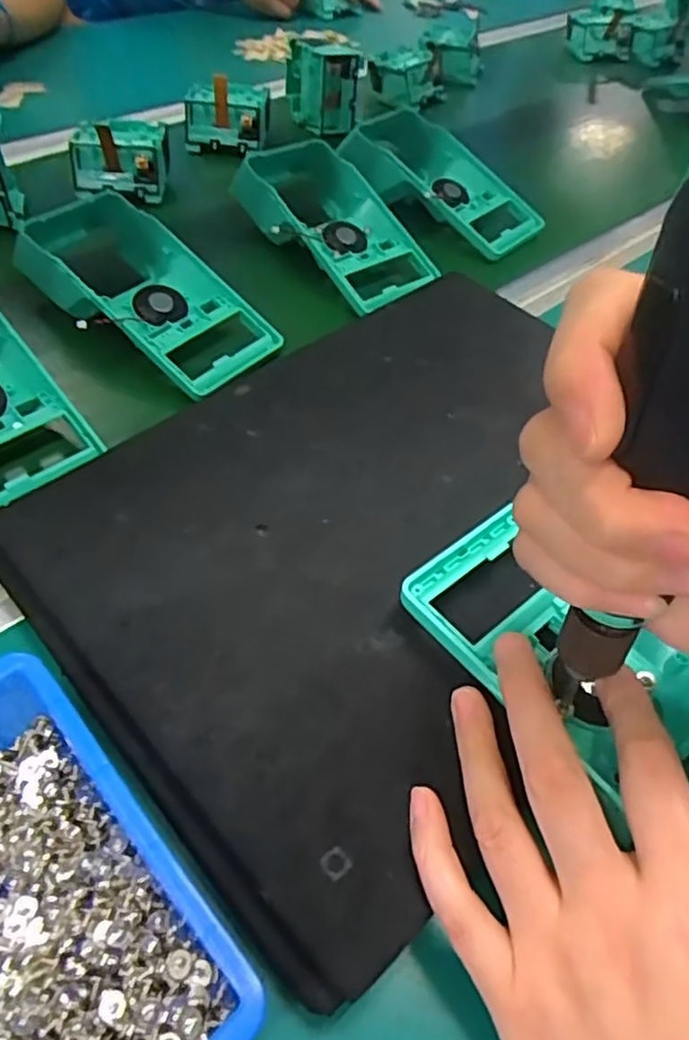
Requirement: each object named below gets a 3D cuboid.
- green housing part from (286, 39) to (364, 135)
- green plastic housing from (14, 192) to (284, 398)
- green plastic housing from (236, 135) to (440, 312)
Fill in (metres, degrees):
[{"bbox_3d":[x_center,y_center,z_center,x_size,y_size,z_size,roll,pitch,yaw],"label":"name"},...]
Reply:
[{"bbox_3d":[-0.023,-0.440,0.663,0.059,0.073,0.067,-8,55,-17],"label":"green housing part"},{"bbox_3d":[-0.132,-0.152,0.435,0.184,0.041,0.088,33,56,16],"label":"green plastic housing"},{"bbox_3d":[-0.008,-0.231,0.511,0.089,0.050,0.183,-30,64,-29],"label":"green plastic housing"}]

